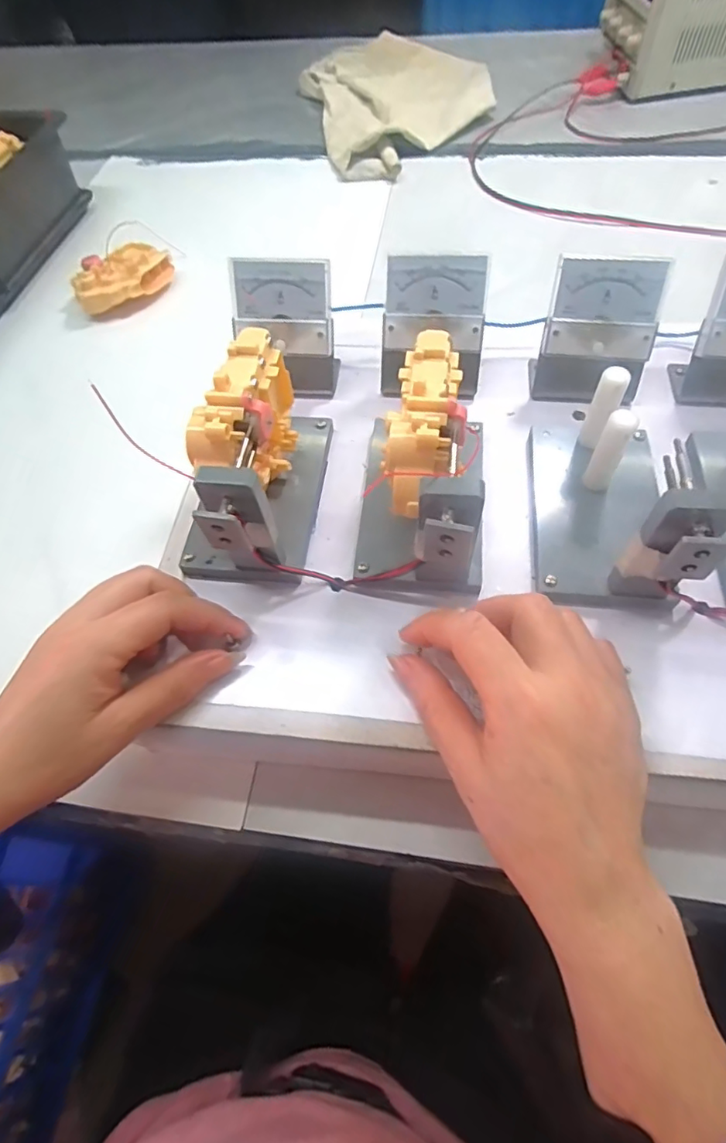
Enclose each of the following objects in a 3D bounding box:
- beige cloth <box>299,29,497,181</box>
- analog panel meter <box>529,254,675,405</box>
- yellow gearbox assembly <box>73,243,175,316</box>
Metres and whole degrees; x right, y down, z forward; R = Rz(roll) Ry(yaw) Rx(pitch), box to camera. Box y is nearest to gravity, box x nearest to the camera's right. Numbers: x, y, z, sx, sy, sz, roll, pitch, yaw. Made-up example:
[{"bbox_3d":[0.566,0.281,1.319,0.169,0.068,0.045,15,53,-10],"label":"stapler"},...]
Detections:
[{"bbox_3d":[0.053,-0.660,0.753,0.248,0.031,0.390,-14,59,-4],"label":"beige cloth"},{"bbox_3d":[0.144,-0.147,0.336,0.066,0.072,0.045,6,60,8],"label":"analog panel meter"},{"bbox_3d":[-0.242,-0.294,0.543,0.056,0.034,0.099,30,66,20],"label":"yellow gearbox assembly"}]

